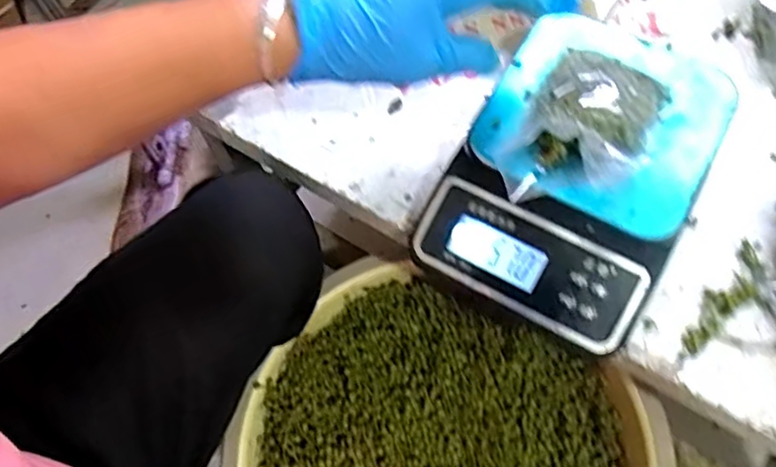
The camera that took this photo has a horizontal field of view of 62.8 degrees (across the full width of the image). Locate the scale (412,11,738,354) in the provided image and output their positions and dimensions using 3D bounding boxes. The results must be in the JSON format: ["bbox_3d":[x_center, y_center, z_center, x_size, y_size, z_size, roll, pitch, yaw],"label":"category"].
[{"bbox_3d":[0.128,-0.046,0.419,0.146,0.077,0.204,28,69,14],"label":"scale"}]

